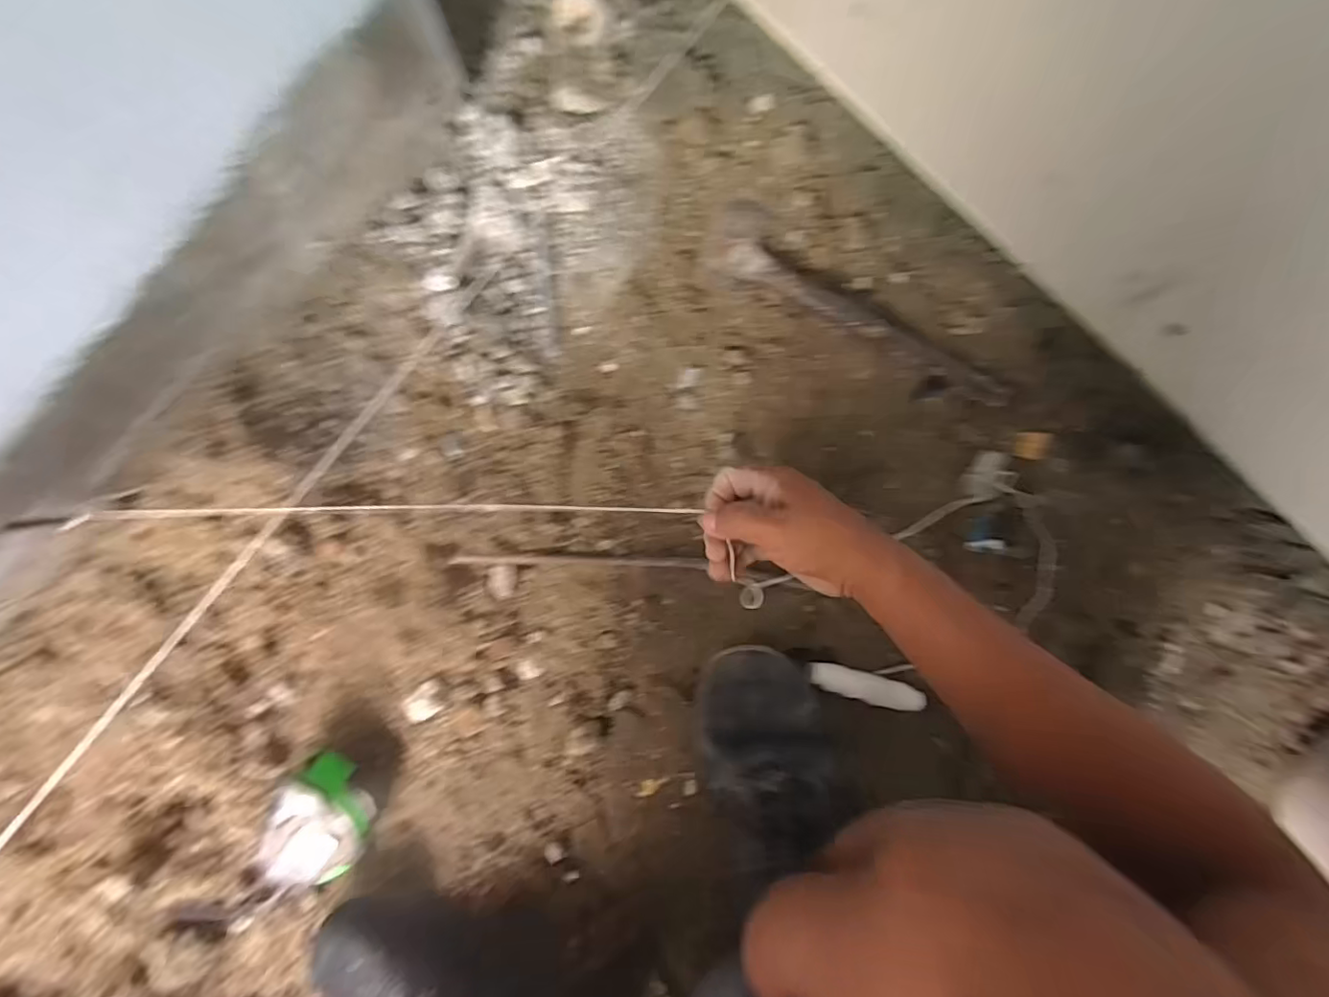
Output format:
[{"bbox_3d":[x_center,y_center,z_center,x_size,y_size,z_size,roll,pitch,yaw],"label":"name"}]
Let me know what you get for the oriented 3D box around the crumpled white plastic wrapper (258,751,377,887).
[{"bbox_3d":[-0.267,0.253,0.444,0.065,0.049,0.091,21,91,-4],"label":"crumpled white plastic wrapper"}]

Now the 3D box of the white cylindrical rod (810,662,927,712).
[{"bbox_3d":[0.172,0.162,0.482,0.095,0.027,0.024,14,91,-4],"label":"white cylindrical rod"}]

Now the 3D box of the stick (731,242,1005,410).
[{"bbox_3d":[0.172,-0.145,0.467,0.255,0.020,0.032,25,90,-5],"label":"stick"}]

